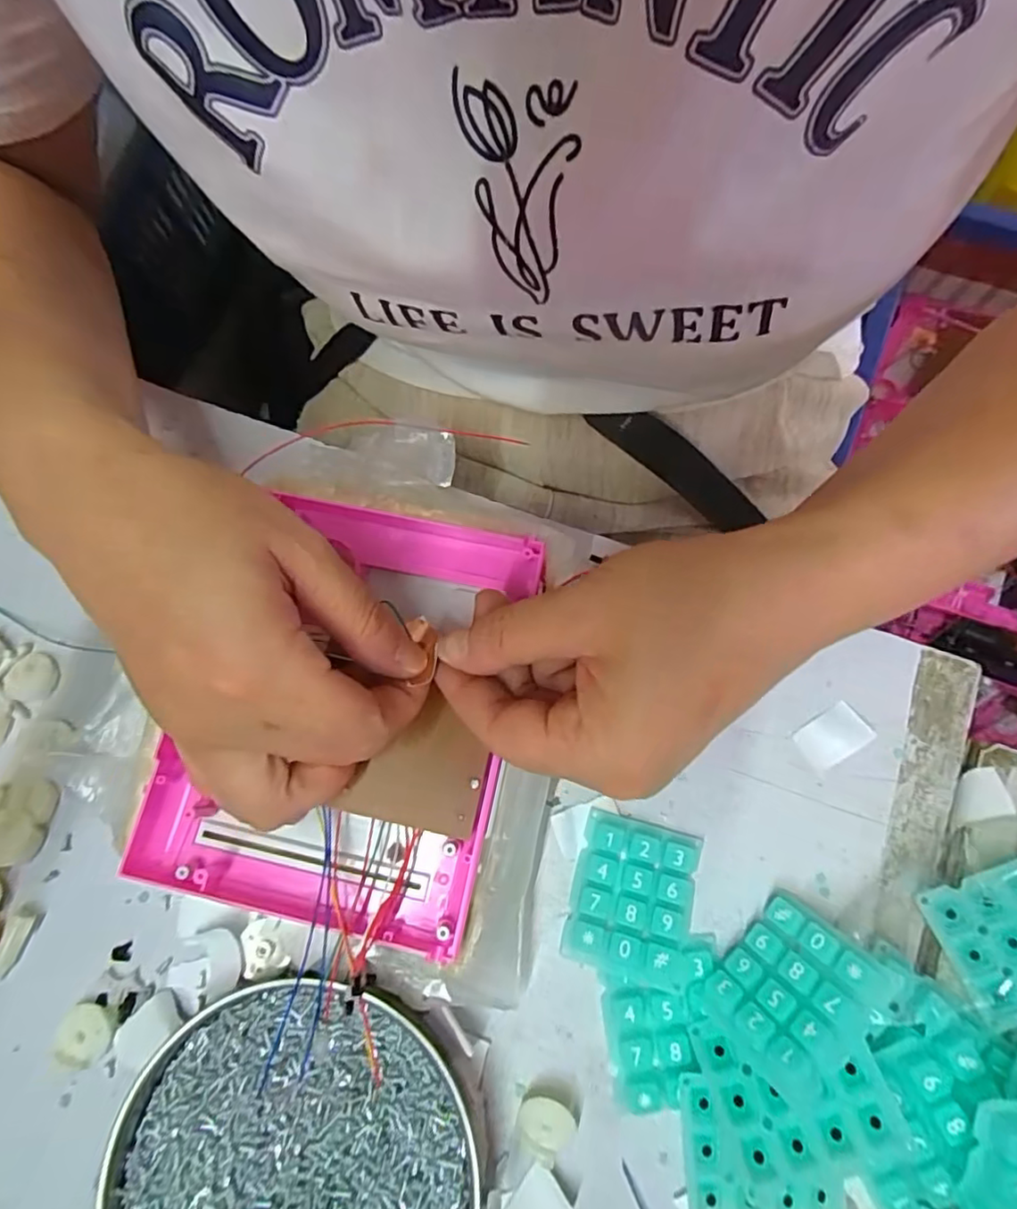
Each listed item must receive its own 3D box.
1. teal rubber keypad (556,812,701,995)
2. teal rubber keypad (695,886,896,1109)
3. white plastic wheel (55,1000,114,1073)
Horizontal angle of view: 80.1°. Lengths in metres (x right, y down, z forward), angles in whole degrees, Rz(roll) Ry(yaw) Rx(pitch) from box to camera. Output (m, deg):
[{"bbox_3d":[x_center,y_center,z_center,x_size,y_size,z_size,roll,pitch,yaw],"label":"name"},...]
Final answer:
[{"bbox_3d":[0.052,0.121,0.251,0.048,0.013,0.059,15,77,6],"label":"teal rubber keypad"},{"bbox_3d":[0.106,0.145,0.227,0.055,0.009,0.048,-42,35,-14],"label":"teal rubber keypad"},{"bbox_3d":[-0.177,0.179,0.252,0.023,0.006,0.022,-1,75,2],"label":"white plastic wheel"}]

